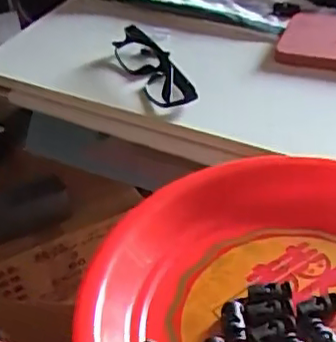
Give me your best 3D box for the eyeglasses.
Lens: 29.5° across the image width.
[{"bbox_3d":[-0.019,-0.098,0.578,0.032,0.040,0.140,-21,41,-16],"label":"eyeglasses"}]

